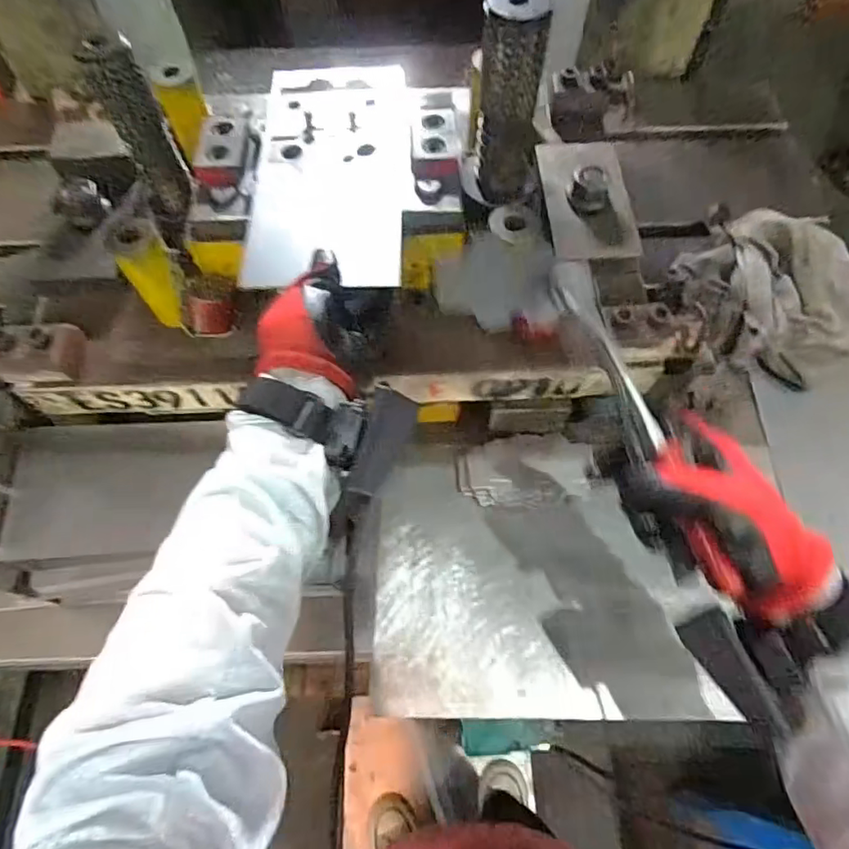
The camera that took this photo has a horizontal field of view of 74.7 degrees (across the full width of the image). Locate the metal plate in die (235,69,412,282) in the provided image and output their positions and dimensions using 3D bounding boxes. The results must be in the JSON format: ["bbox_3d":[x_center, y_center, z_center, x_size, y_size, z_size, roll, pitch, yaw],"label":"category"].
[{"bbox_3d":[-0.078,-0.221,0.475,0.123,0.005,0.253,-1,65,-1],"label":"metal plate in die"}]

